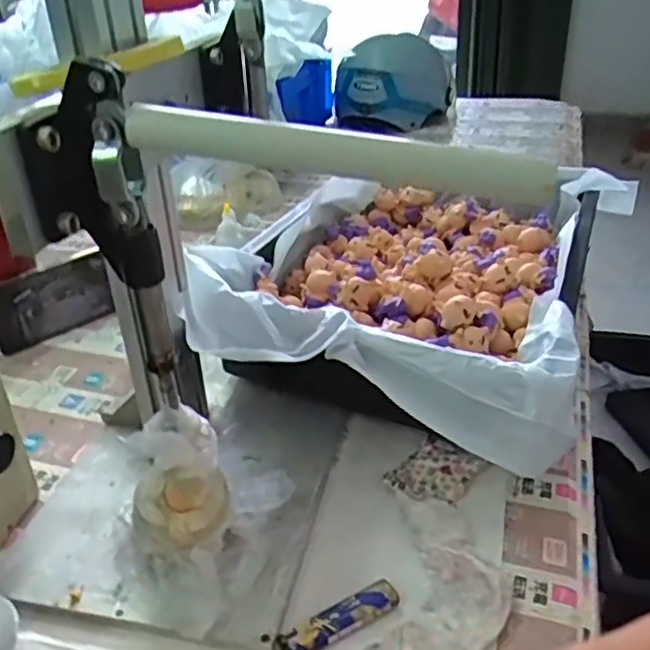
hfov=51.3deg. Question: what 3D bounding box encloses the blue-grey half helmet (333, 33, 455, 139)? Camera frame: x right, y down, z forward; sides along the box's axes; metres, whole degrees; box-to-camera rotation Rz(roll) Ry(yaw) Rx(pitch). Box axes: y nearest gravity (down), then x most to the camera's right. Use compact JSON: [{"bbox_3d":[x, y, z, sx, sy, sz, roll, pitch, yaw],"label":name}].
[{"bbox_3d":[0.135,-0.487,1.356,0.233,0.160,0.176,3,31,7],"label":"blue-grey half helmet"}]

